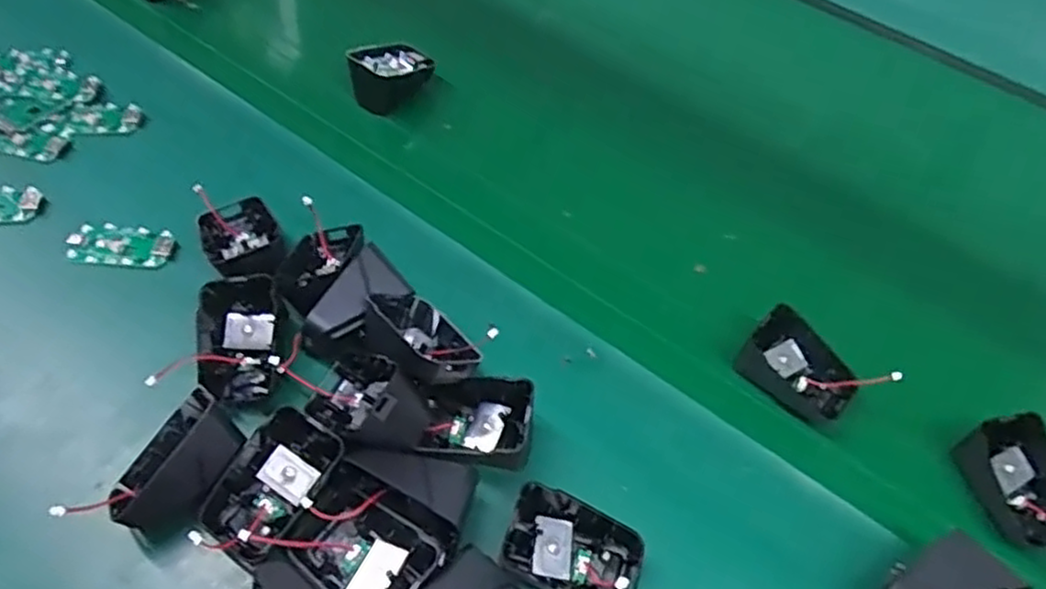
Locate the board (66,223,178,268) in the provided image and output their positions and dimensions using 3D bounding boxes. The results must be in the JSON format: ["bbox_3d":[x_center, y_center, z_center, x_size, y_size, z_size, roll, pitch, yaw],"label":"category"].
[{"bbox_3d":[-0.256,-0.032,0.459,0.064,0.005,0.032,8,53,1],"label":"board"}]

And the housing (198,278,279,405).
[{"bbox_3d":[-0.159,0.024,0.403,0.044,0.035,0.062,-6,54,-10],"label":"housing"}]

